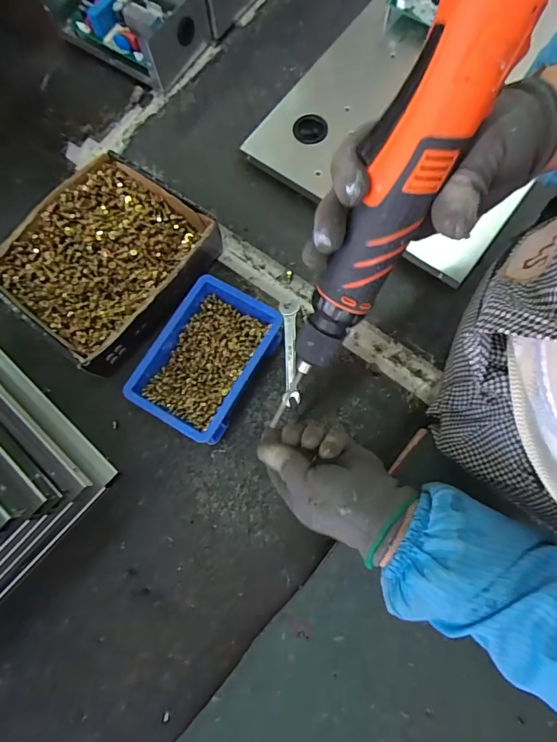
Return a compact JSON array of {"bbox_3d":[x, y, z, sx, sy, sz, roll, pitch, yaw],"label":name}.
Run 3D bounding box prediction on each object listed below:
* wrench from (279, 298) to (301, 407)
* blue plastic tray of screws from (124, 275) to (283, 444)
[{"bbox_3d":[0.013,-0.023,0.460,0.020,0.006,0.119,-2,74,1],"label":"wrench"},{"bbox_3d":[-0.071,-0.011,0.435,0.109,0.054,0.149,30,80,11],"label":"blue plastic tray of screws"}]

